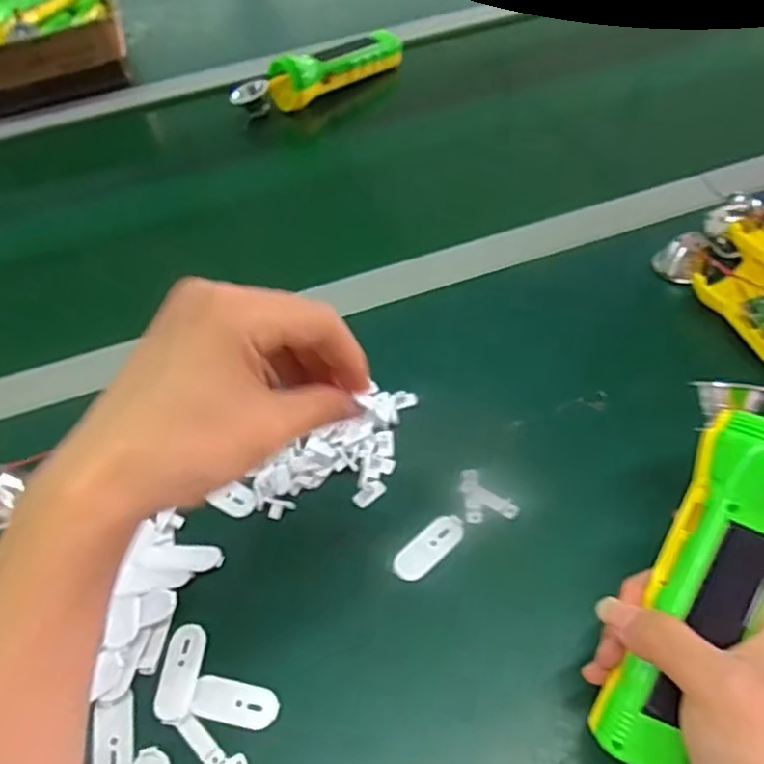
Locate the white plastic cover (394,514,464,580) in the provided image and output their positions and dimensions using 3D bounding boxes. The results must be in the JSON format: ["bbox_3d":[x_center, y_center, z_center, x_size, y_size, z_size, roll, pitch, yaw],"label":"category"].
[{"bbox_3d":[0.027,0.096,0.393,0.050,0.004,0.020,-38,56,-24],"label":"white plastic cover"}]

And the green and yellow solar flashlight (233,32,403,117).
[{"bbox_3d":[-0.069,-0.364,0.773,0.209,0.051,0.058,-29,52,-18],"label":"green and yellow solar flashlight"}]

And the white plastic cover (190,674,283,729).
[{"bbox_3d":[-0.077,0.168,0.350,0.046,0.004,0.021,6,50,11],"label":"white plastic cover"}]

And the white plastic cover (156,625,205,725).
[{"bbox_3d":[-0.107,0.154,0.357,0.020,0.004,0.049,0,49,6],"label":"white plastic cover"}]

